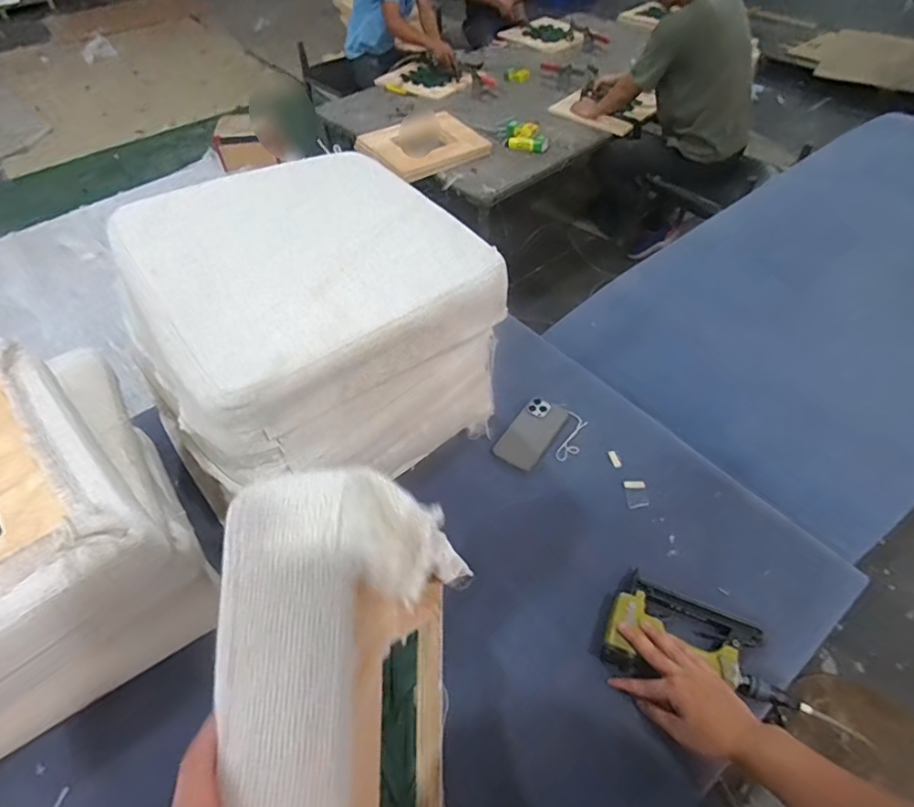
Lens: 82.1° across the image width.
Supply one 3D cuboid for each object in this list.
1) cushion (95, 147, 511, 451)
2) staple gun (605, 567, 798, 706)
[{"bbox_3d":[-0.228,-0.208,0.774,0.437,0.101,0.467,-29,55,-20],"label":"cushion"},{"bbox_3d":[0.340,0.344,0.735,0.244,0.041,0.143,25,57,19],"label":"staple gun"}]

